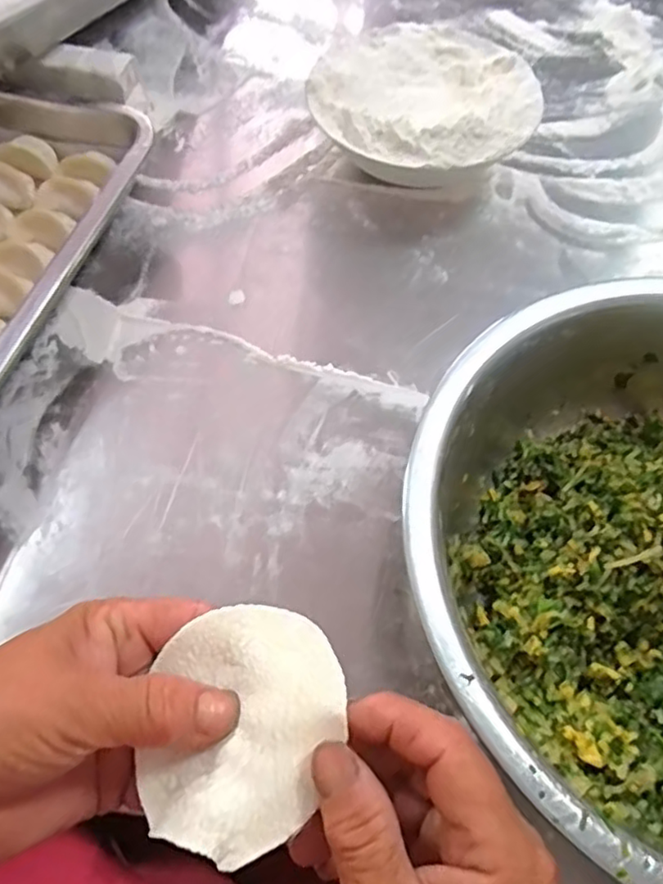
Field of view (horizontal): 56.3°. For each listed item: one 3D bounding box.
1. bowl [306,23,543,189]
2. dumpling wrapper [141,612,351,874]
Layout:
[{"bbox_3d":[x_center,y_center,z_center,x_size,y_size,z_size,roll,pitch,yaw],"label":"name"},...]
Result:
[{"bbox_3d":[0.070,-0.255,0.488,0.166,0.069,0.167,0,61,-1],"label":"bowl"},{"bbox_3d":[-0.031,0.094,0.209,0.063,0.010,0.076,11,67,21],"label":"dumpling wrapper"}]

